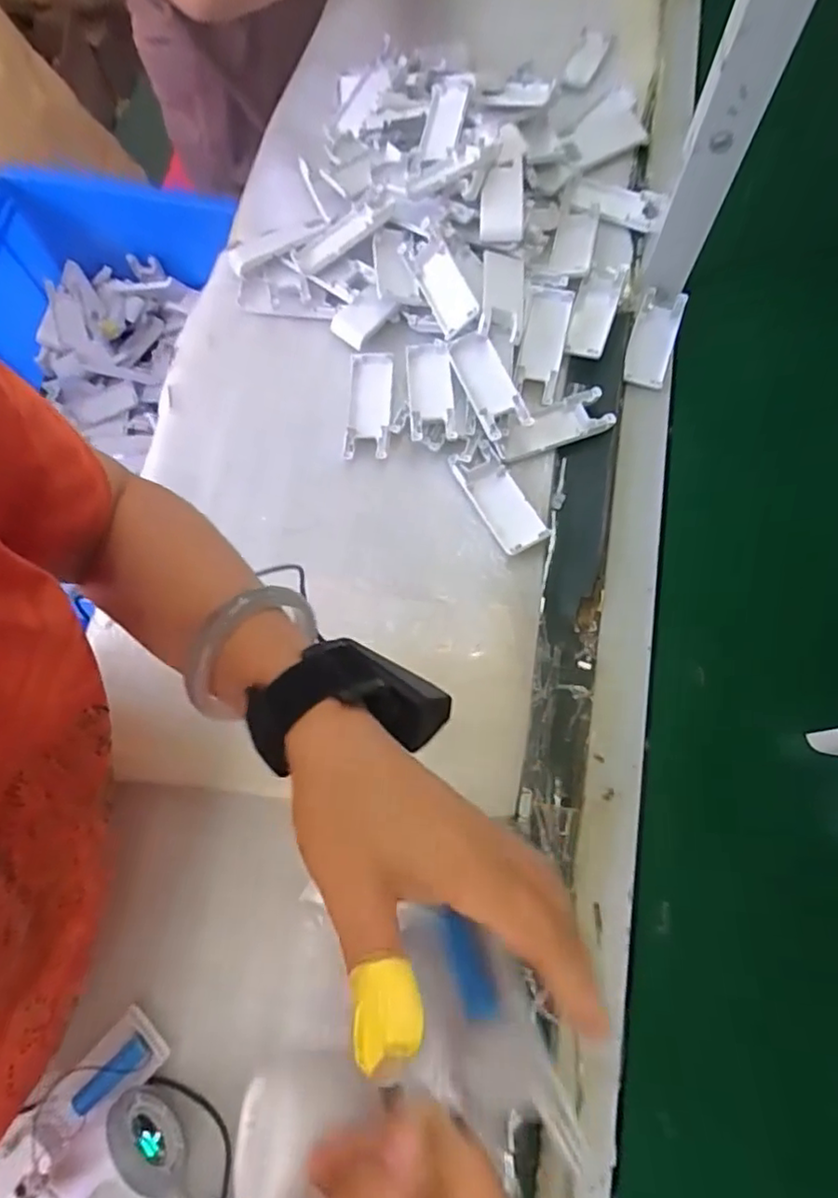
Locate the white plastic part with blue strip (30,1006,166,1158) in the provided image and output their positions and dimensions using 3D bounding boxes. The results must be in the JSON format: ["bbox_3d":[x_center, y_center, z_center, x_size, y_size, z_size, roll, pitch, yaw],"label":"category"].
[{"bbox_3d":[-0.203,0.305,0.389,0.081,0.032,0.038,-41,76,-12],"label":"white plastic part with blue strip"}]

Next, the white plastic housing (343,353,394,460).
[{"bbox_3d":[-0.044,-0.173,0.544,0.038,0.009,0.107,1,72,1],"label":"white plastic housing"}]

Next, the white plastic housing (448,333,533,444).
[{"bbox_3d":[0.060,-0.186,0.535,0.040,0.023,0.103,-21,73,-6],"label":"white plastic housing"}]

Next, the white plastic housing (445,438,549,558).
[{"bbox_3d":[0.067,-0.085,0.513,0.042,0.016,0.102,-27,74,-8],"label":"white plastic housing"}]

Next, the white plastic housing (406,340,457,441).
[{"bbox_3d":[0.010,-0.182,0.539,0.038,0.015,0.098,-3,72,0],"label":"white plastic housing"}]

